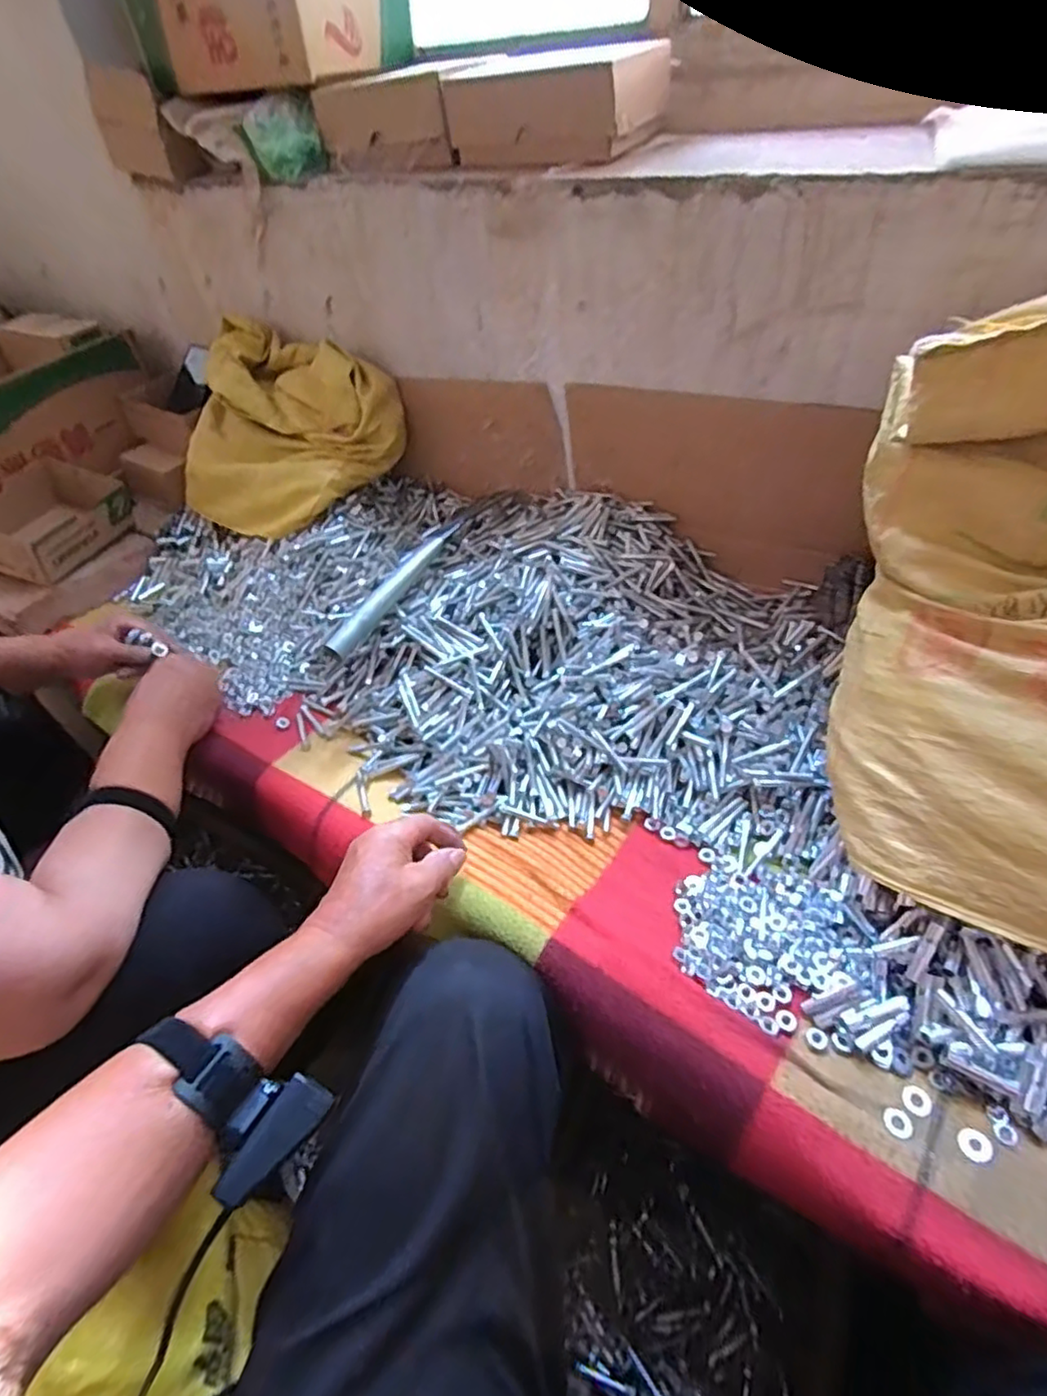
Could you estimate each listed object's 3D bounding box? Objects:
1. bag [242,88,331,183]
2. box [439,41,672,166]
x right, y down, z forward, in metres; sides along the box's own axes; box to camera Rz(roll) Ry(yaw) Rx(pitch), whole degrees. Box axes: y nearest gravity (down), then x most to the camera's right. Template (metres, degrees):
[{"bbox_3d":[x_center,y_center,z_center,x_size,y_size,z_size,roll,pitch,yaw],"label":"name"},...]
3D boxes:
[{"bbox_3d":[-0.265,-0.617,0.717,0.085,0.069,0.043,-14,46,-7],"label":"bag"},{"bbox_3d":[0.030,-0.576,0.632,0.190,0.070,0.111,20,52,24],"label":"box"}]

